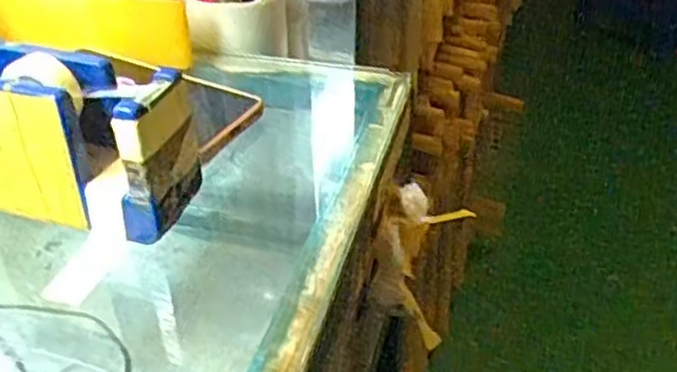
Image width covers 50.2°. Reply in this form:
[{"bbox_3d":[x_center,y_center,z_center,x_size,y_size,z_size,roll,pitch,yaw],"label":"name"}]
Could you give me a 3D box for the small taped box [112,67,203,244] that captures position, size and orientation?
[{"bbox_3d":[-0.089,-0.012,0.359,0.018,0.082,0.045,12,38,18],"label":"small taped box"}]

